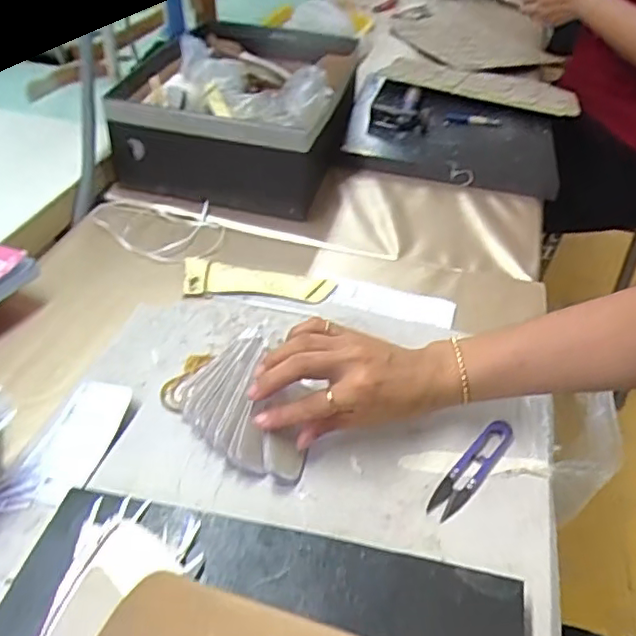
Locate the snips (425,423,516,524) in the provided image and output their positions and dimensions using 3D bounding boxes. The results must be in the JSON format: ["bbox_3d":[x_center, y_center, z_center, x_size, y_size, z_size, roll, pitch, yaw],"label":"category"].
[{"bbox_3d":[0.118,0.114,0.447,0.022,0.012,0.100,32,49,29],"label":"snips"}]

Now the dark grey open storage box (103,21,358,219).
[{"bbox_3d":[-0.113,-0.294,0.809,0.285,0.121,0.356,7,42,4],"label":"dark grey open storage box"}]

